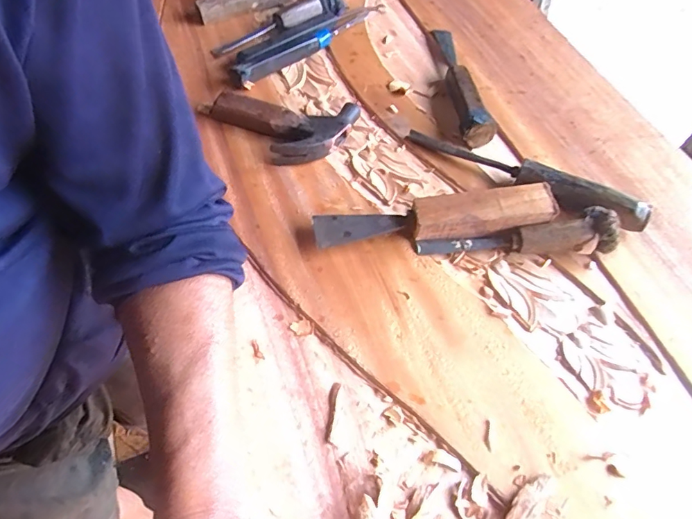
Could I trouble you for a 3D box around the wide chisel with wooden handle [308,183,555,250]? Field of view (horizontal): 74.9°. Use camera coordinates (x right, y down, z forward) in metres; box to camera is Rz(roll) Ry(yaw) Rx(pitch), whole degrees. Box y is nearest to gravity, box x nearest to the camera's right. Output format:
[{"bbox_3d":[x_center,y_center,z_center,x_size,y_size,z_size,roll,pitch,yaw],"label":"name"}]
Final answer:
[{"bbox_3d":[0.080,-0.039,0.423,0.216,0.043,0.033,-4,57,-7],"label":"wide chisel with wooden handle"}]

